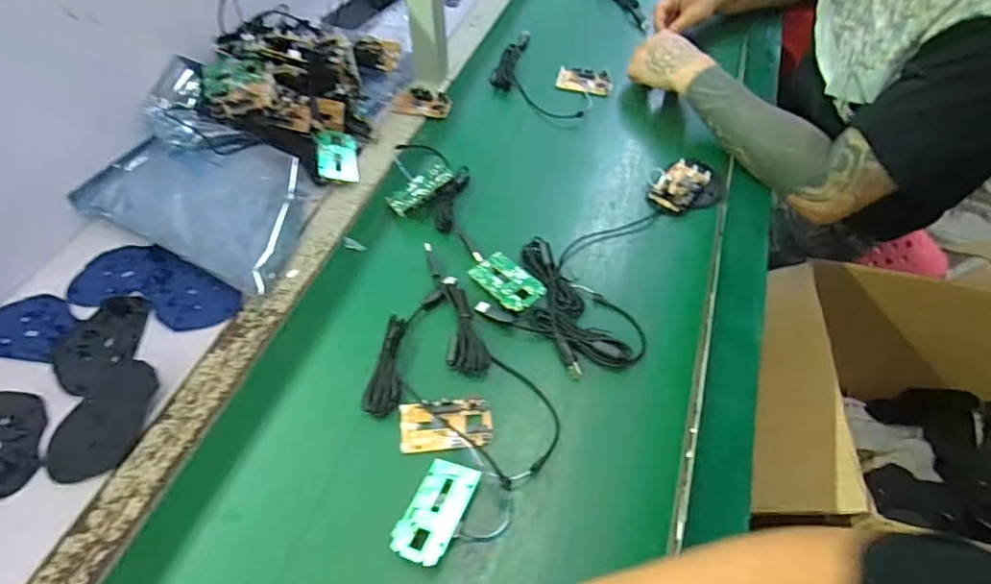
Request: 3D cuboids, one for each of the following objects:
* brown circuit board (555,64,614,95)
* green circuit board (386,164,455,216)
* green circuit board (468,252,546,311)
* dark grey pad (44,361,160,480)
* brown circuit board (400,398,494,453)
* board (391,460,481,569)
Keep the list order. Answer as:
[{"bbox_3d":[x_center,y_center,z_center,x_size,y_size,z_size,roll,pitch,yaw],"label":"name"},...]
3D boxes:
[{"bbox_3d":[0.131,-0.310,0.791,0.080,0.007,0.047,15,54,11],"label":"brown circuit board"},{"bbox_3d":[-0.088,-0.120,0.624,0.079,0.009,0.040,-40,62,-10],"label":"green circuit board"},{"bbox_3d":[0.012,-0.012,0.554,0.046,0.005,0.075,-33,60,-23],"label":"green circuit board"},{"bbox_3d":[-0.339,0.110,0.465,0.072,0.008,0.103,9,69,10],"label":"dark grey pad"},{"bbox_3d":[-0.042,0.116,0.468,0.078,0.013,0.044,-4,53,-4],"label":"brown circuit board"},{"bbox_3d":[-0.046,0.167,0.415,0.047,0.006,0.076,8,48,27],"label":"board"}]

